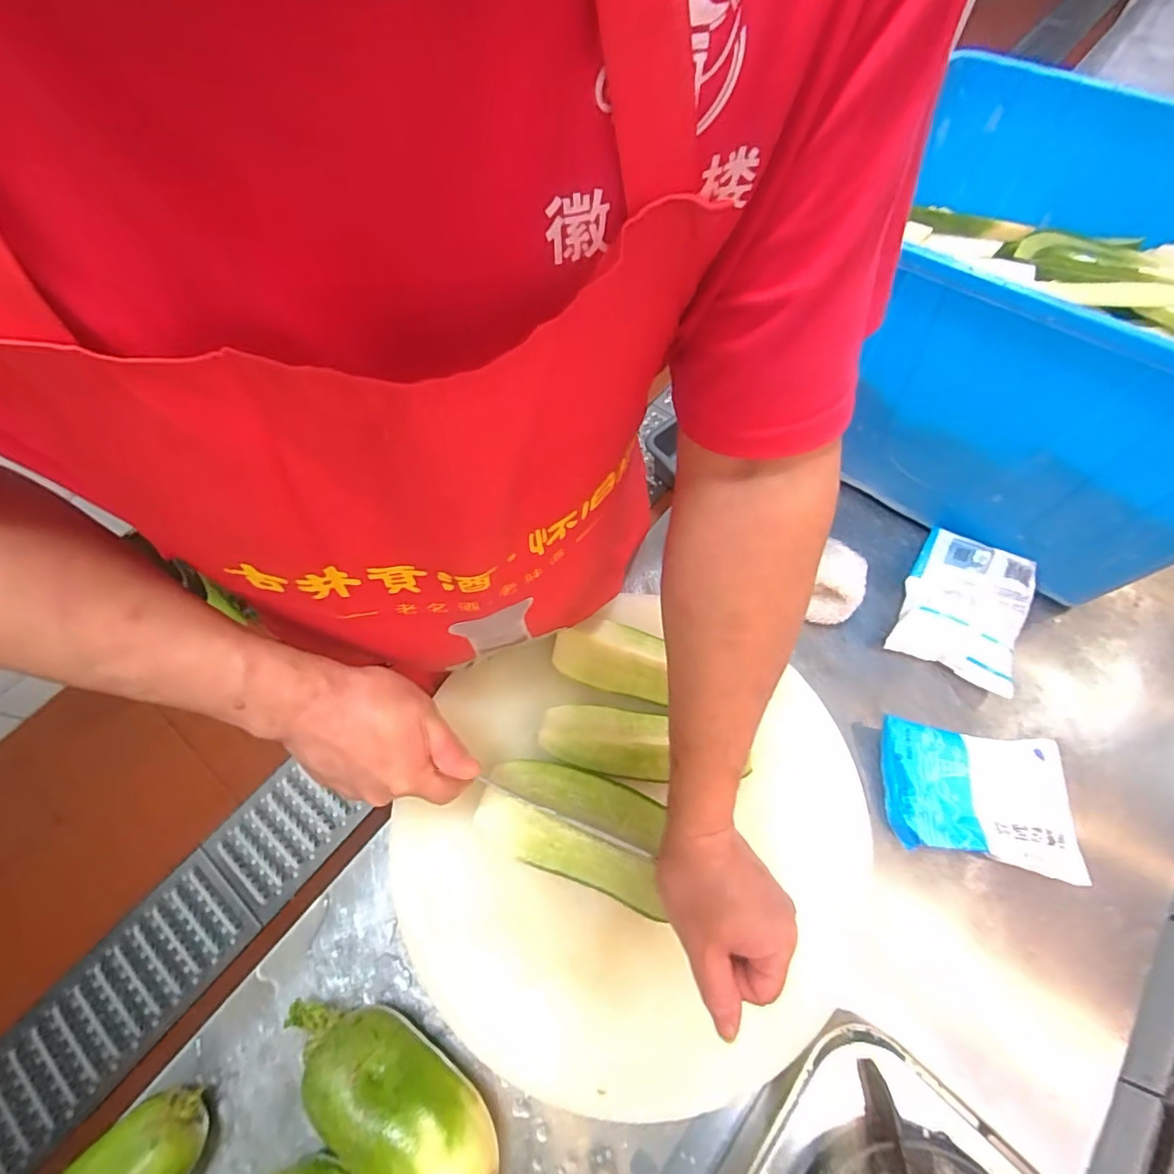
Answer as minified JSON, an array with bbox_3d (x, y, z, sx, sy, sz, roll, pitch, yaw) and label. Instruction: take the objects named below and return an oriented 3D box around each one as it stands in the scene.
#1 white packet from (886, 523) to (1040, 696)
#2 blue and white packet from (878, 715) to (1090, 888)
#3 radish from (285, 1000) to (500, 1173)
[{"bbox_3d":[0.408,0.022,0.586,0.115,0.046,0.153,23,67,12],"label":"white packet"},{"bbox_3d":[0.370,0.197,0.514,0.169,0.036,0.123,7,65,5],"label":"blue and white packet"},{"bbox_3d":[-0.138,0.394,0.414,0.231,0.078,0.075,31,69,15],"label":"radish"}]

